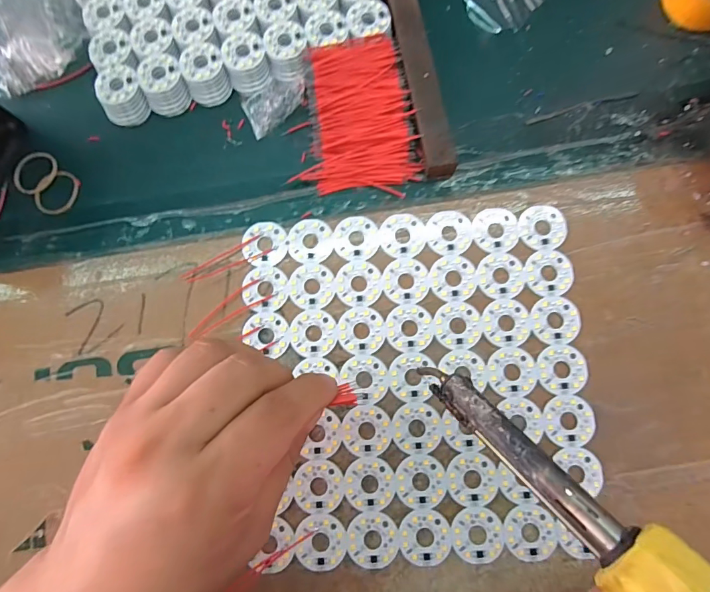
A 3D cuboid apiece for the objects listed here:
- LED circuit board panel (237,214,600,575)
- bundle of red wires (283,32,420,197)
[{"bbox_3d":[0.038,0.051,0.253,0.207,0.004,0.212,-3,81,1],"label":"LED circuit board panel"},{"bbox_3d":[0.000,-0.127,0.280,0.077,0.010,0.108,-4,81,1],"label":"bundle of red wires"}]

